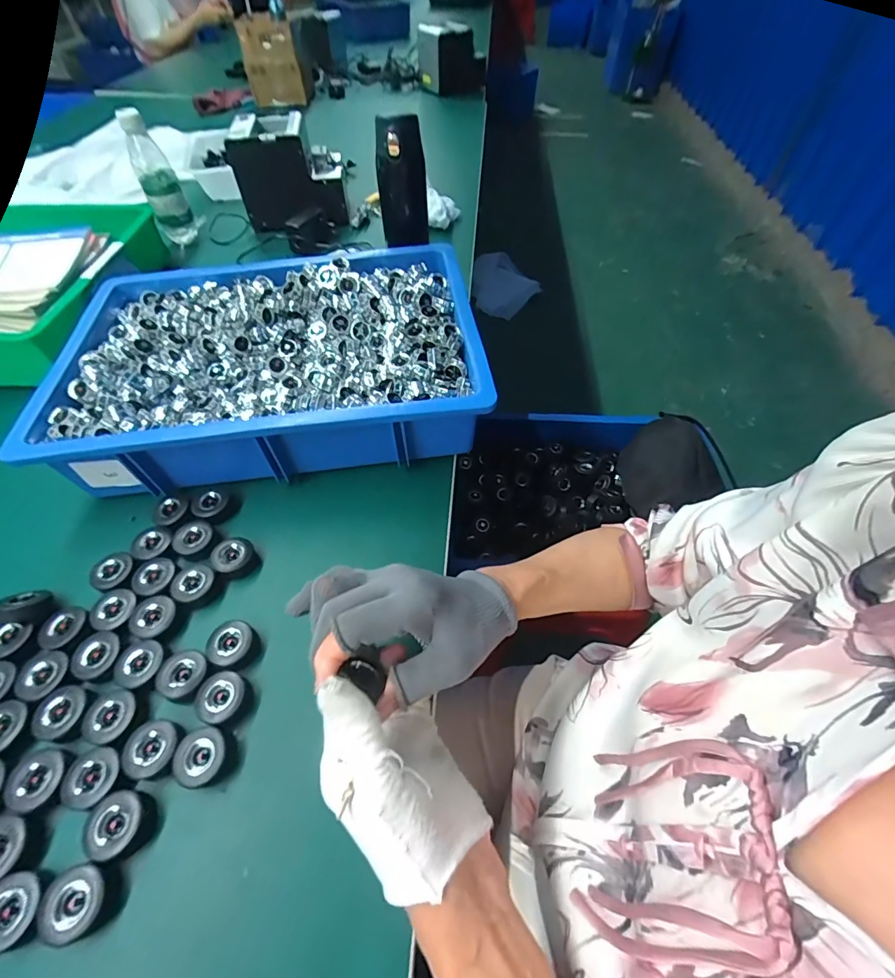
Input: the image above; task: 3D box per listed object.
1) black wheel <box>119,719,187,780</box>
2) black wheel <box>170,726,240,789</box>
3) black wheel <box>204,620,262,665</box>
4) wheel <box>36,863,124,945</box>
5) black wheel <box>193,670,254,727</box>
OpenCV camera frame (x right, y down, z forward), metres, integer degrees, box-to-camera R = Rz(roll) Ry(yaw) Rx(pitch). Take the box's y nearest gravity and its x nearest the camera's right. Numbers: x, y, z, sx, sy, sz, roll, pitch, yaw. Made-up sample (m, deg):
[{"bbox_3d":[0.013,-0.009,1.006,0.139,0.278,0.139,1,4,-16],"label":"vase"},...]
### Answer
[{"bbox_3d":[-0.216,0.192,0.327,0.037,0.018,0.037,0,54,-1],"label":"black wheel"},{"bbox_3d":[-0.177,0.196,0.323,0.037,0.023,0.037,0,54,-1],"label":"black wheel"},{"bbox_3d":[-0.180,0.131,0.373,0.036,0.021,0.036,23,57,15],"label":"black wheel"},{"bbox_3d":[-0.231,0.260,0.279,0.037,0.019,0.035,0,54,-1],"label":"wheel"},{"bbox_3d":[-0.175,0.164,0.347,0.035,0.023,0.036,0,54,-1],"label":"black wheel"}]

